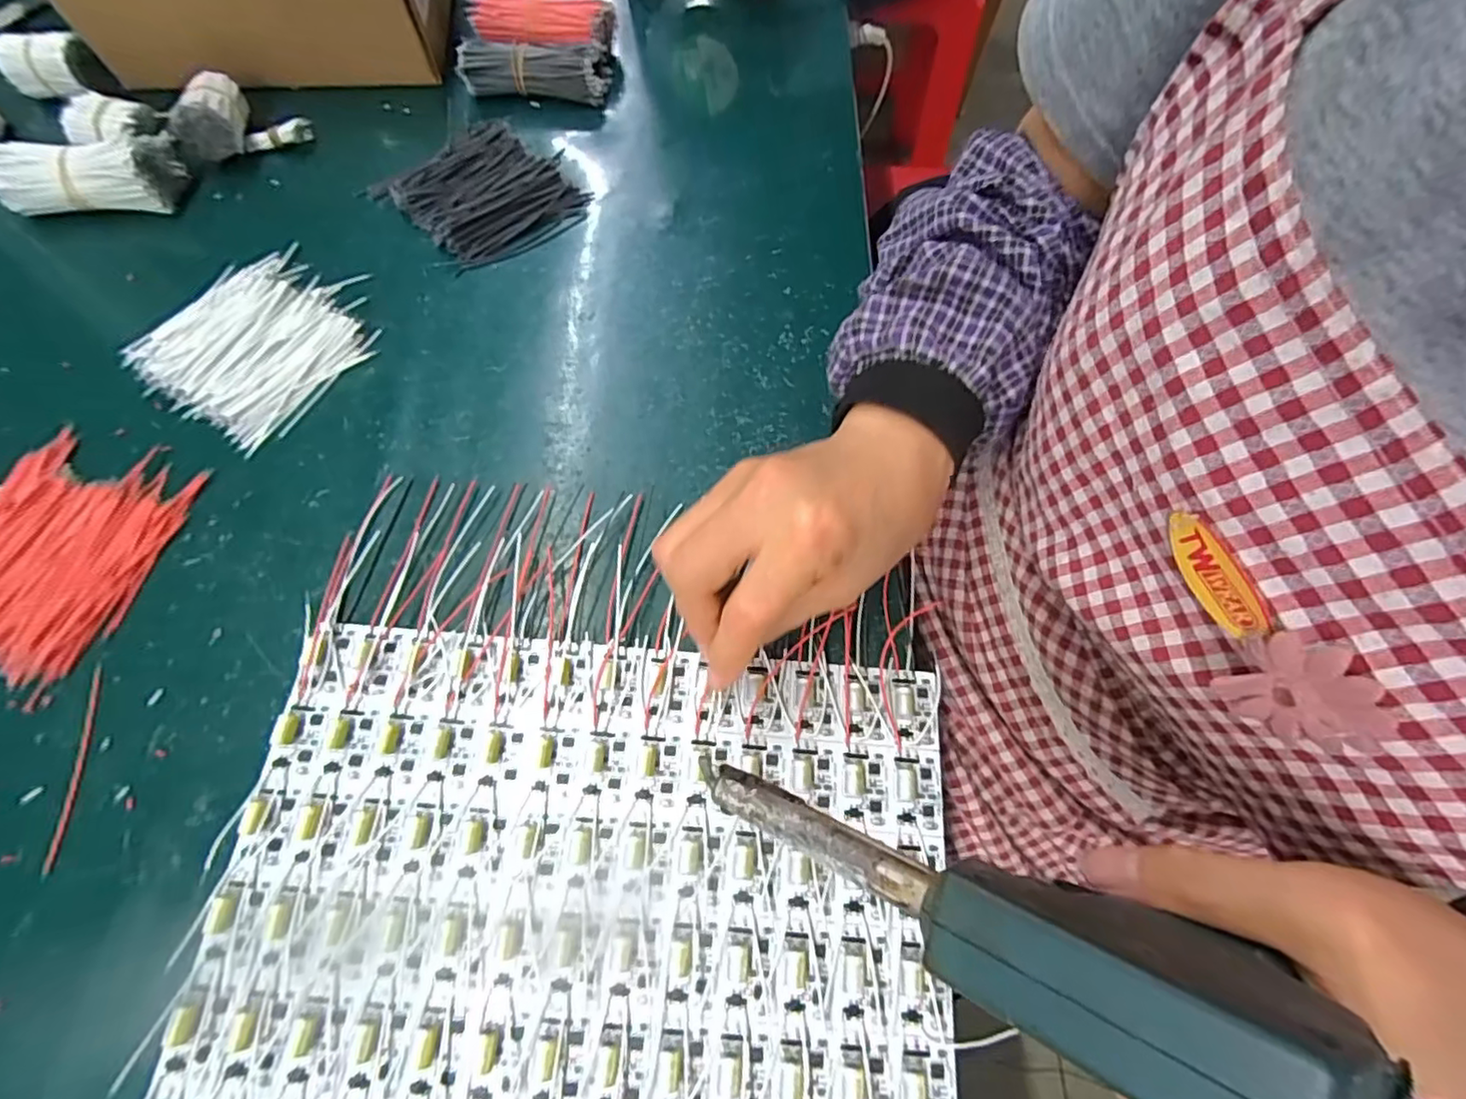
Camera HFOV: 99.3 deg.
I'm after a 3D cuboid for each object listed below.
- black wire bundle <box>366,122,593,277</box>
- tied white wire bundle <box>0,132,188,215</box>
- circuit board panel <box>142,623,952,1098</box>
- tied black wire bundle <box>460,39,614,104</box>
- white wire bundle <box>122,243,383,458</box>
[{"bbox_3d":[-0.162,-0.231,0.402,0.100,0.011,0.110,-37,72,-15],"label":"black wire bundle"},{"bbox_3d":[-0.393,-0.228,0.379,0.093,0.035,0.036,-5,67,-3],"label":"tied white wire bundle"},{"bbox_3d":[-0.059,0.153,0.242,0.283,0.008,0.233,5,67,1],"label":"circuit board panel"},{"bbox_3d":[-0.137,-0.335,0.433,0.099,0.027,0.038,2,67,-1],"label":"tied black wire bundle"},{"bbox_3d":[-0.269,-0.122,0.353,0.111,0.009,0.113,30,69,11],"label":"white wire bundle"}]

